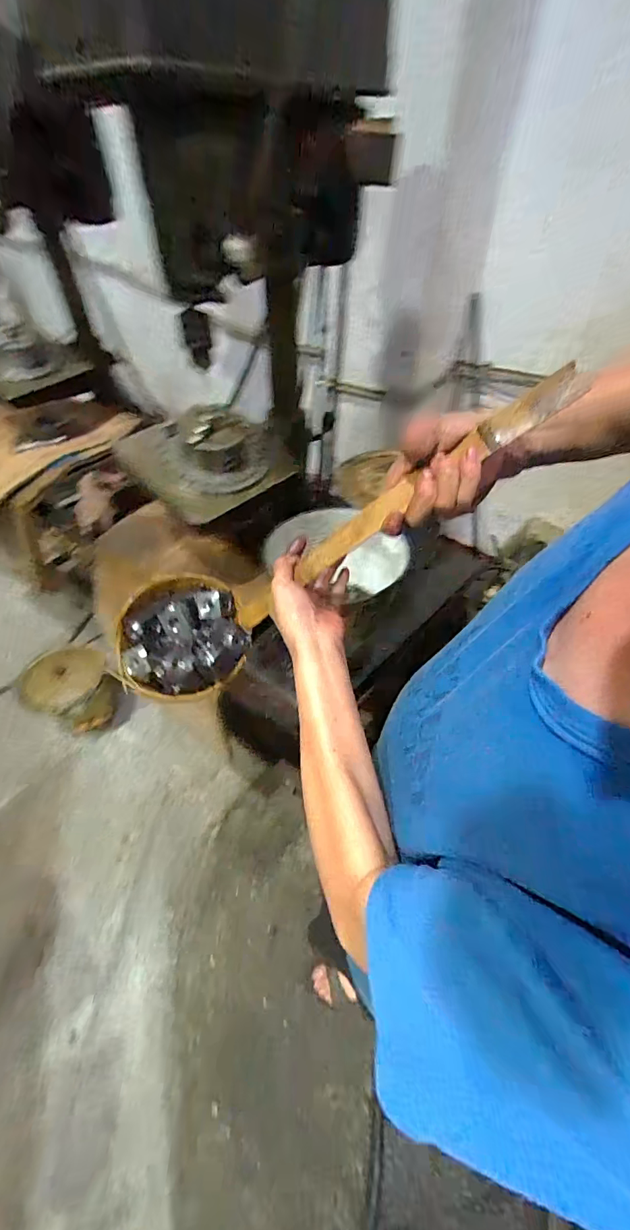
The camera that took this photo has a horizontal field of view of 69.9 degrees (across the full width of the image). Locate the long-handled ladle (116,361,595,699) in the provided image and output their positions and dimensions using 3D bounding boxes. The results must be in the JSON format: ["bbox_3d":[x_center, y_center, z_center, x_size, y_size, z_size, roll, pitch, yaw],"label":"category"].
[{"bbox_3d":[-0.007,-0.051,0.406,0.439,0.092,0.123,-28,39,24],"label":"long-handled ladle"}]

